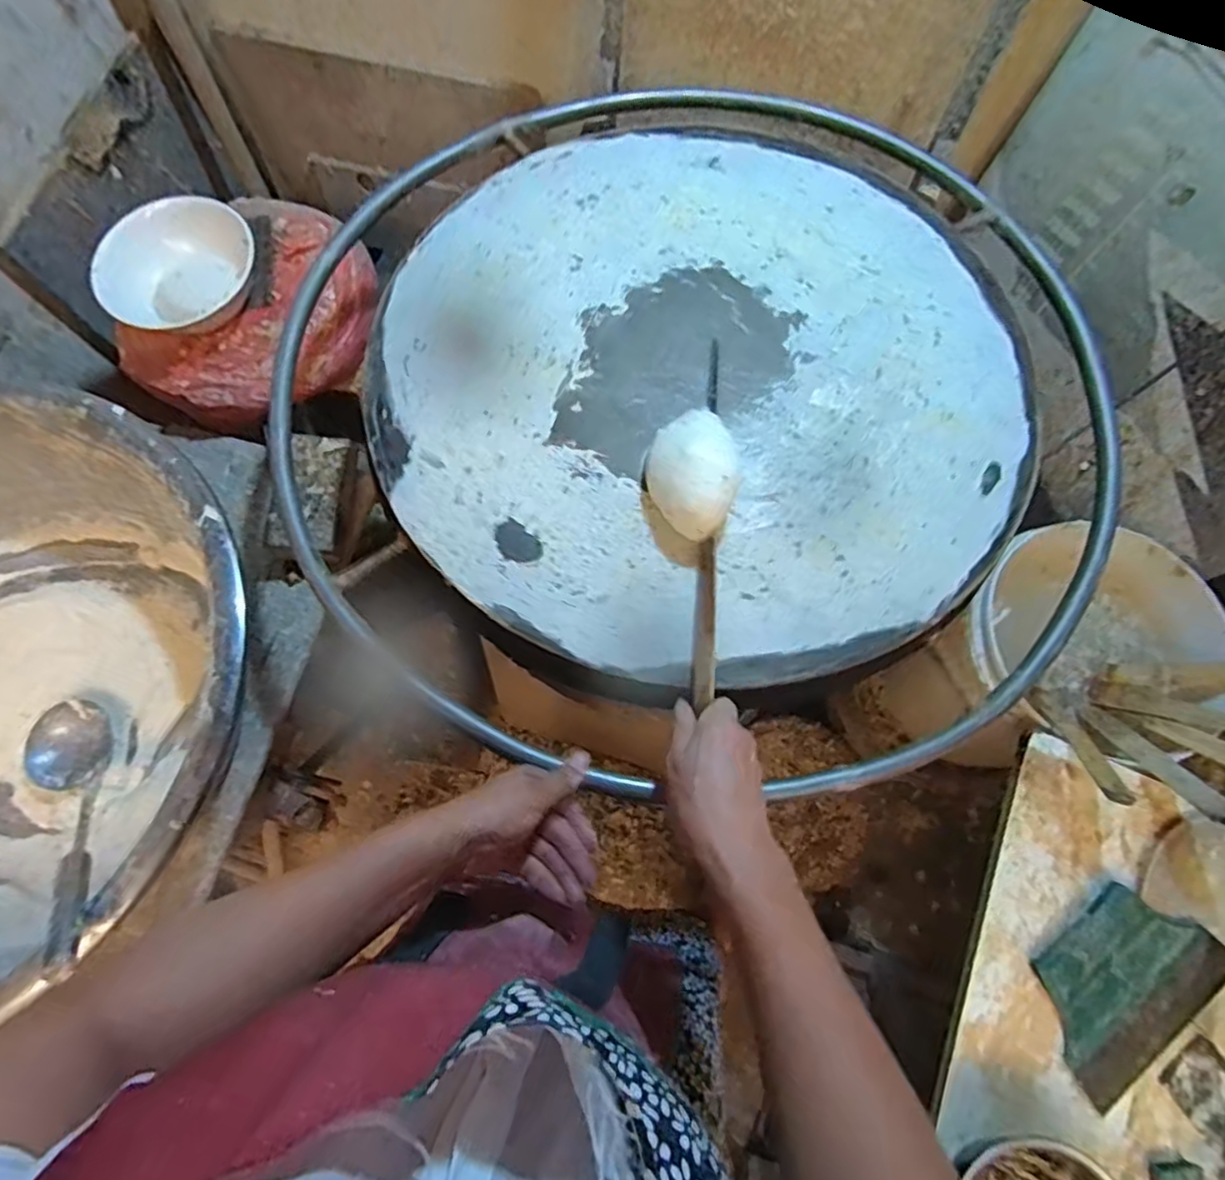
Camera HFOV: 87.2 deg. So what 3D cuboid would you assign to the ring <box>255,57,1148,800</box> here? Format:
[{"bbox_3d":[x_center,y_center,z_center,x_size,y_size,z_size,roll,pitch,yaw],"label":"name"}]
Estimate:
[{"bbox_3d":[0.095,-0.243,0.664,0.831,0.031,0.878,0,70,-1],"label":"ring"}]

